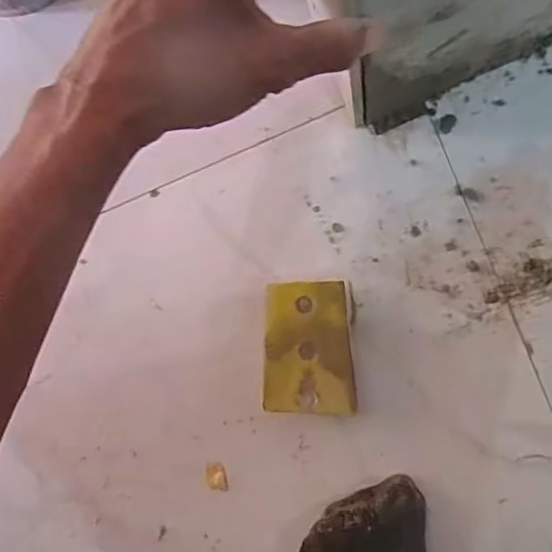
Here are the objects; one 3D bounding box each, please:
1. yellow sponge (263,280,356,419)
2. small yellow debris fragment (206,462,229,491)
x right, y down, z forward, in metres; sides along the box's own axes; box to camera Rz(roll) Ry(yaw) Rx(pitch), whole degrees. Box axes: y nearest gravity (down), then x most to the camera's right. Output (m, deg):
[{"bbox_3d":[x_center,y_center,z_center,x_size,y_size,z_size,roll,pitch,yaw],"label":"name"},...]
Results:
[{"bbox_3d":[0.029,0.057,0.474,0.071,0.038,0.104,1,91,10],"label":"yellow sponge"},{"bbox_3d":[-0.052,0.175,0.501,0.017,0.004,0.025,-12,89,10],"label":"small yellow debris fragment"}]

